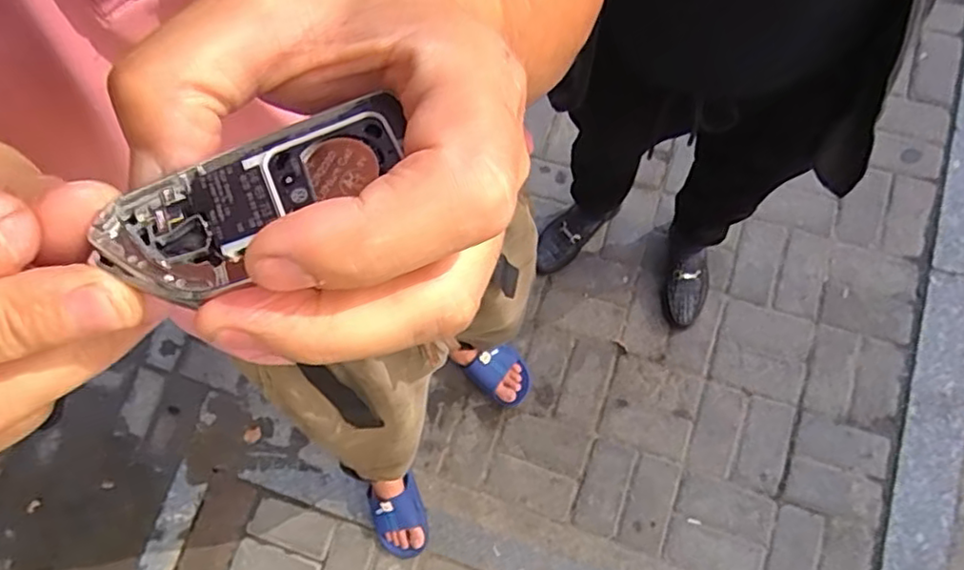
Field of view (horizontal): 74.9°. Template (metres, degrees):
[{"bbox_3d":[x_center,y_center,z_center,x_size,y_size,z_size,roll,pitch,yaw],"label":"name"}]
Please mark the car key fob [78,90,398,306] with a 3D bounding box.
[{"bbox_3d":[-0.049,-0.020,0.139,0.068,0.006,0.031,-31,73,-10],"label":"car key fob"}]

